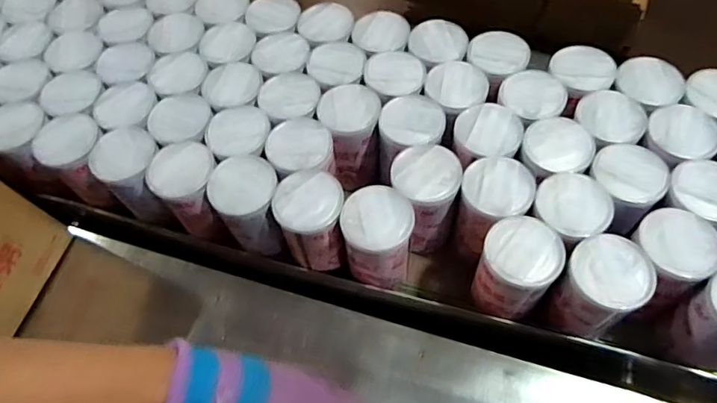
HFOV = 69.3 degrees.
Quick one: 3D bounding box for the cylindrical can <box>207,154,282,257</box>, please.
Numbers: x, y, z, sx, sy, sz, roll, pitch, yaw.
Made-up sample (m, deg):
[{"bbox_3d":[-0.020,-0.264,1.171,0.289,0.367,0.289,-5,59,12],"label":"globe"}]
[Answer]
[{"bbox_3d":[-0.108,0.006,0.520,0.061,0.087,0.067,-2,60,4],"label":"cylindrical can"}]

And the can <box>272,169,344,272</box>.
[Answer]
[{"bbox_3d":[-0.043,0.021,0.504,0.066,0.089,0.071,-2,60,4],"label":"can"}]

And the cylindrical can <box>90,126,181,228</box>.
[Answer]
[{"bbox_3d":[-0.230,-0.021,0.554,0.059,0.102,0.063,-2,60,4],"label":"cylindrical can"}]

